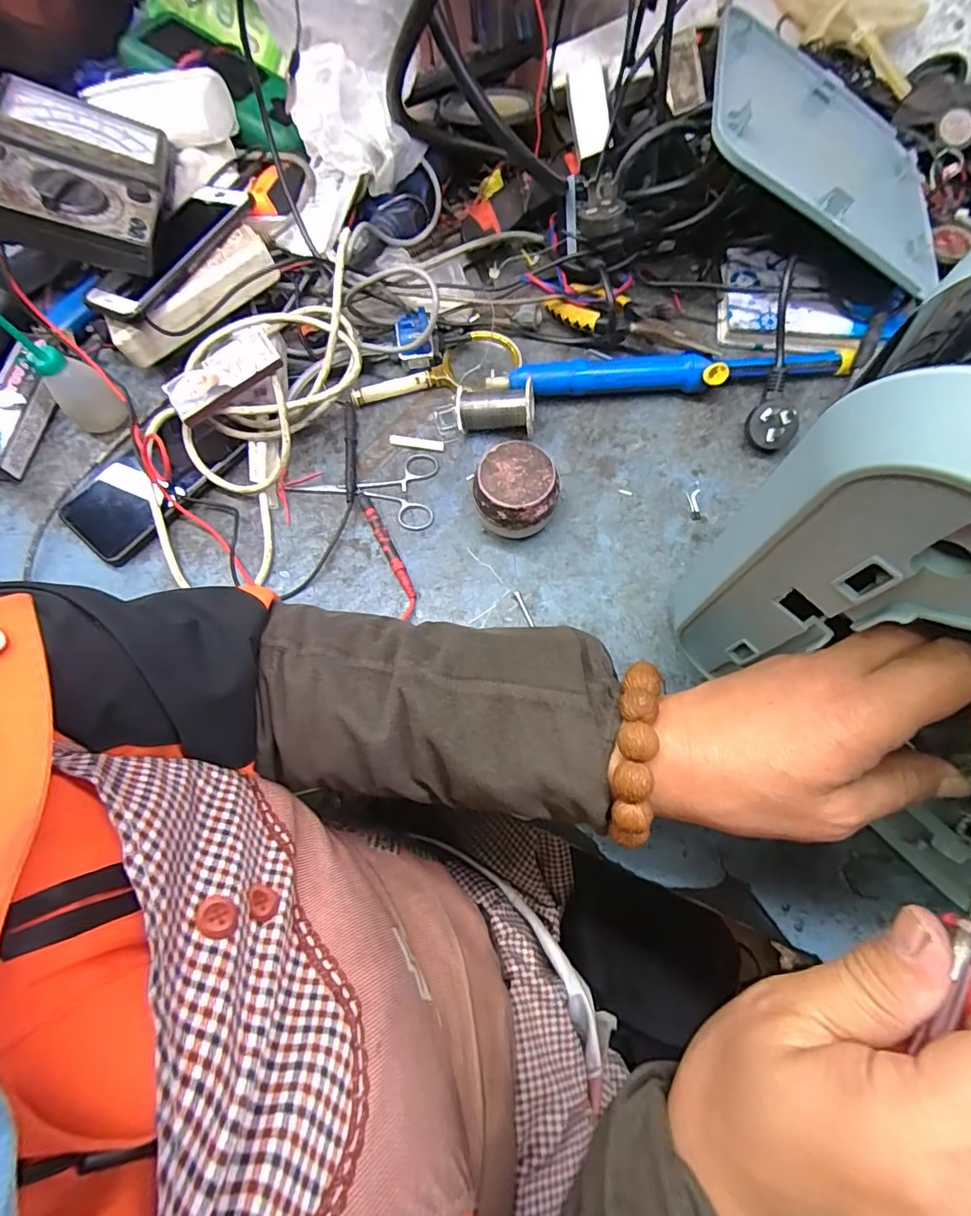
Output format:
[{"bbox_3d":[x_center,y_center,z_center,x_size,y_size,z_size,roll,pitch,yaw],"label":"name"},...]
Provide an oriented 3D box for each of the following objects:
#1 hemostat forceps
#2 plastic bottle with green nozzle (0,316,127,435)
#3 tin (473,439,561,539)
[{"bbox_3d":[-0.096,-0.108,0.436,0.122,0.005,0.070,15,72,7],"label":"hemostat forceps"},{"bbox_3d":[-0.338,-0.184,0.421,0.040,0.101,0.041,39,76,14],"label":"plastic bottle with green nozzle"},{"bbox_3d":[0.024,-0.084,0.398,0.059,0.056,0.059,-1,70,2],"label":"tin"}]

